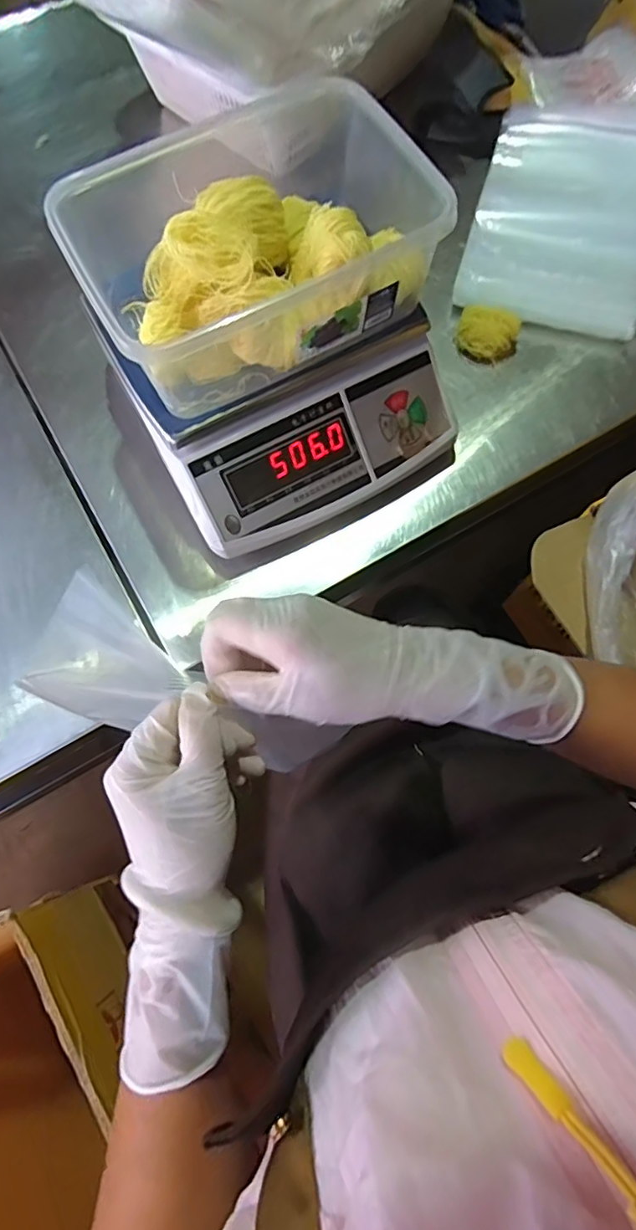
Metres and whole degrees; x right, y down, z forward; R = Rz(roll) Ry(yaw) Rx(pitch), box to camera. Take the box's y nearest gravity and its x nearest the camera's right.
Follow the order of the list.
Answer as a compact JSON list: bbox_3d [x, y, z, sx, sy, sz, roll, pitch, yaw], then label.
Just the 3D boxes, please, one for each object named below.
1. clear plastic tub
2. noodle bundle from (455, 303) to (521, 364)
[{"bbox_3d":[-0.050,-0.293,0.457,0.272,0.105,0.172,-26,74,-6],"label":"clear plastic tub"},{"bbox_3d":[0.182,-0.311,0.609,0.059,0.036,0.067,-31,75,-8],"label":"noodle bundle"}]

